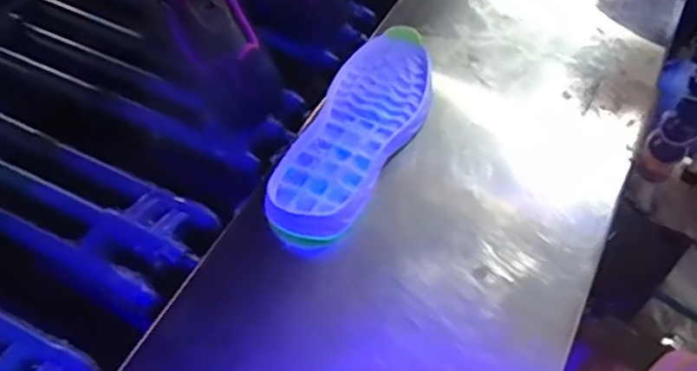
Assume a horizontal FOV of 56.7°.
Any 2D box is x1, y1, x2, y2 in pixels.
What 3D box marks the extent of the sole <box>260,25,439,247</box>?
[{"bbox_3d":[0.007,-0.042,0.501,0.080,0.026,0.210,20,57,12],"label":"sole"}]

